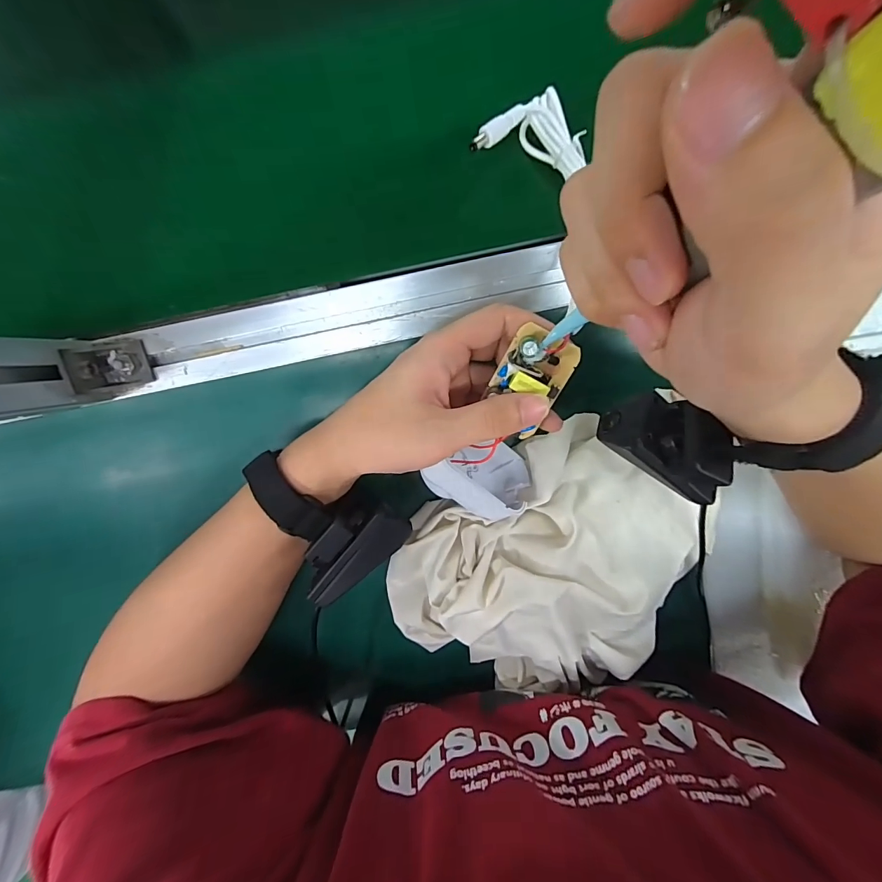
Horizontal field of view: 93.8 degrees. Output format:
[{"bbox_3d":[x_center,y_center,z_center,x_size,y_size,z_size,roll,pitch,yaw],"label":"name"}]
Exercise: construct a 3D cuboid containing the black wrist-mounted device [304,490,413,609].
[{"bbox_3d":[-0.056,0.064,0.246,0.045,0.025,0.068,44,89,-5],"label":"black wrist-mounted device"}]

